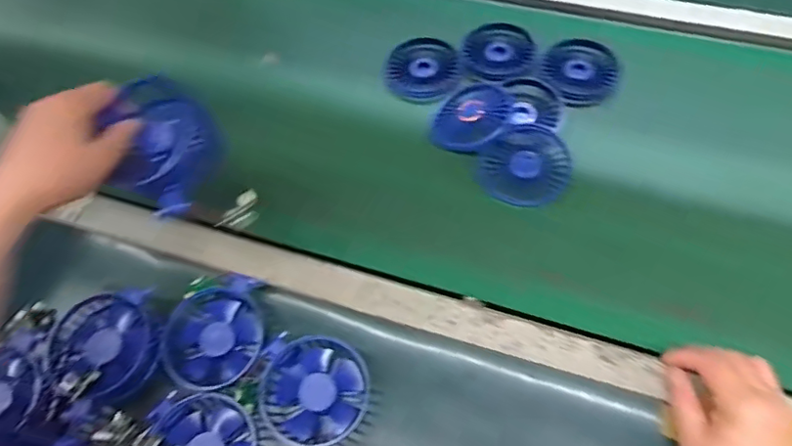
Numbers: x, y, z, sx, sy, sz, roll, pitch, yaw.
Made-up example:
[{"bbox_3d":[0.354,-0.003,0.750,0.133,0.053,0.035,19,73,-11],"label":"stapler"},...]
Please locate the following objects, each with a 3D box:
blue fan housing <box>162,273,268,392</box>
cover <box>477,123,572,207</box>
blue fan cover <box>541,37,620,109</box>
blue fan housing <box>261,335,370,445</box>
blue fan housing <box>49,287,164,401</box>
[{"bbox_3d":[-0.168,0.103,0.524,0.091,0.031,0.100,-9,60,1],"label":"blue fan housing"},{"bbox_3d":[0.135,-0.057,0.587,0.088,0.012,0.084,-41,91,3],"label":"cover"},{"bbox_3d":[0.208,-0.174,0.649,0.080,0.020,0.080,-26,69,-6],"label":"blue fan cover"},{"bbox_3d":[-0.070,0.148,0.491,0.090,0.032,0.087,-2,60,4],"label":"blue fan housing"},{"bbox_3d":[-0.259,0.105,0.522,0.099,0.034,0.095,21,65,17],"label":"blue fan housing"}]

